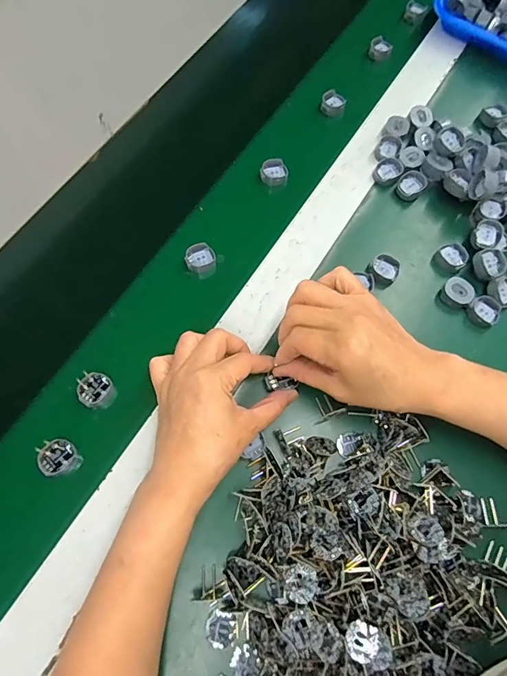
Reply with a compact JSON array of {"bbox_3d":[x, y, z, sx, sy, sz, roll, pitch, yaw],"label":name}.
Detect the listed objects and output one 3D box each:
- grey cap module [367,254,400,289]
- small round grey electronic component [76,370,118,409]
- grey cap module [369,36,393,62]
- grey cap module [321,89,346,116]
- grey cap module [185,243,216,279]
[{"bbox_3d":[0.128,-0.066,0.422,0.027,0.012,0.031,41,75,12],"label":"grey cap module"},{"bbox_3d":[-0.140,0.047,0.386,0.027,0.030,0.028,0,71,-1],"label":"small round grey electronic component"},{"bbox_3d":[0.159,-0.362,0.539,0.027,0.016,0.027,19,72,6],"label":"grey cap module"},{"bbox_3d":[0.094,-0.278,0.510,0.028,0.009,0.032,18,72,5],"label":"grey cap module"},{"bbox_3d":[-0.053,-0.078,0.434,0.029,0.018,0.028,-13,71,-5],"label":"grey cap module"}]

